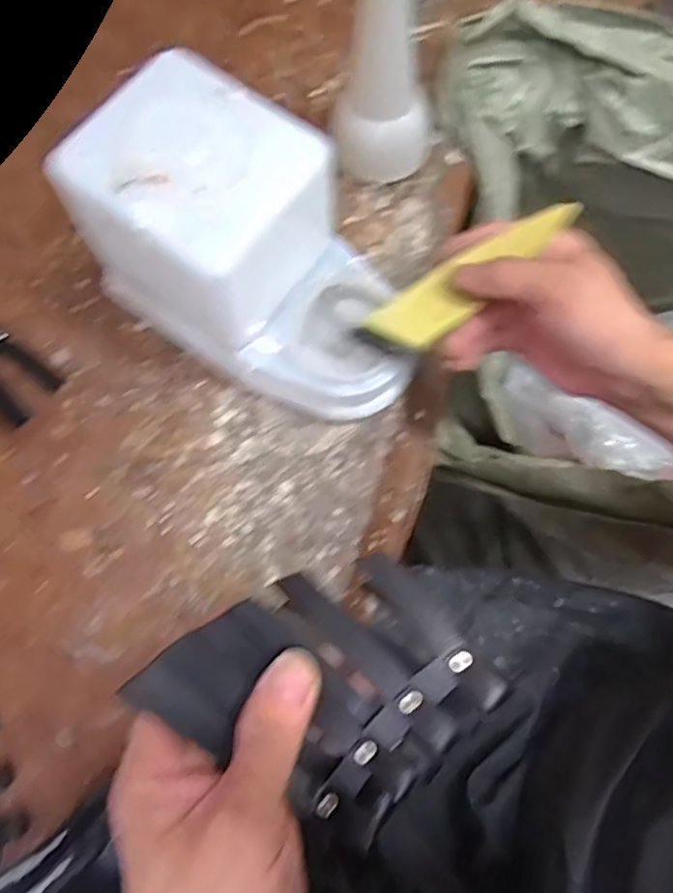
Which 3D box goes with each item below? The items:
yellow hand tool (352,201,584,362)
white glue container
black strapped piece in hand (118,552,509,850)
[{"bbox_3d":[0.073,-0.093,0.328,0.130,0.010,0.035,-35,78,8],"label":"yellow hand tool"},{"bbox_3d":[-0.039,-0.103,0.331,0.193,0.124,0.105,30,76,6],"label":"white glue container"},{"bbox_3d":[-0.003,0.087,0.217,0.097,0.027,0.096,44,78,9],"label":"black strapped piece in hand"}]

